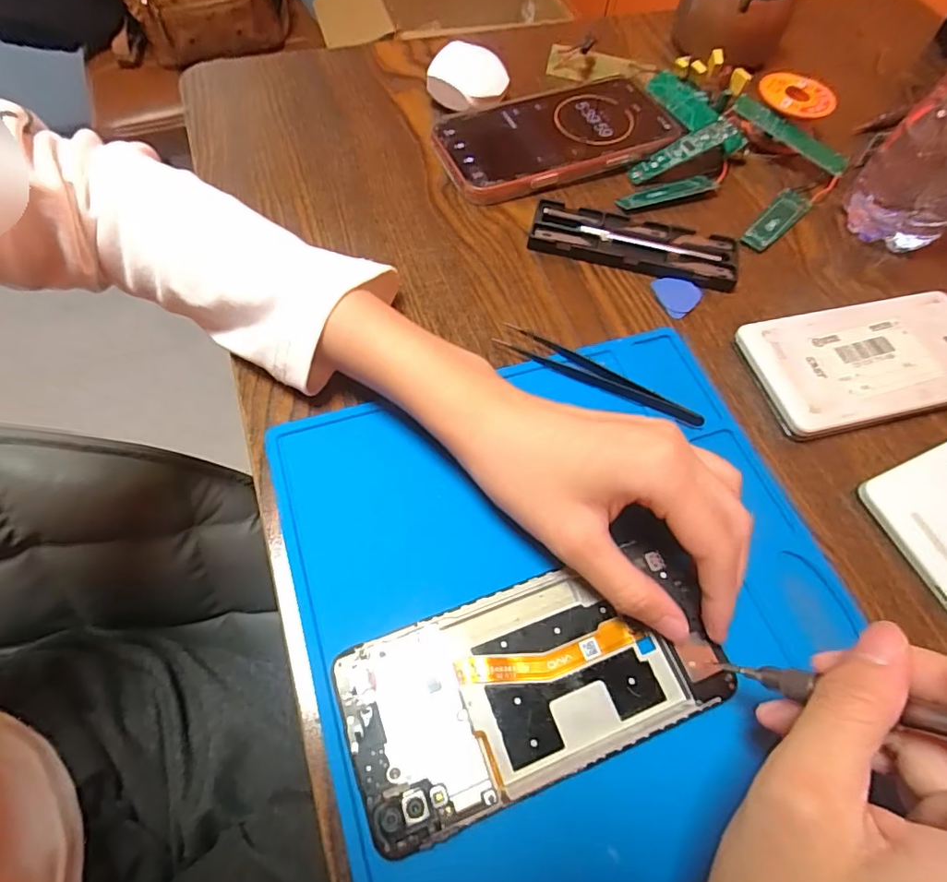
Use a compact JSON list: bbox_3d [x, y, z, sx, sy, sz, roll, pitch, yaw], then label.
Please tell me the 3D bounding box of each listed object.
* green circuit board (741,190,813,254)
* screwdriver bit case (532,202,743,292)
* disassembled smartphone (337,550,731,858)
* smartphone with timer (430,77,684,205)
[{"bbox_3d":[0.203,-0.148,0.360,0.021,0.004,0.072,38,66,15],"label":"green circuit board"},{"bbox_3d":[0.099,-0.123,0.337,0.125,0.009,0.040,14,62,4],"label":"screwdriver bit case"},{"bbox_3d":[0.025,0.094,0.212,0.146,0.007,0.072,-13,64,-12],"label":"disassembled smartphone"},{"bbox_3d":[0.057,-0.213,0.378,0.164,0.016,0.084,-20,65,-14],"label":"smartphone with timer"}]

